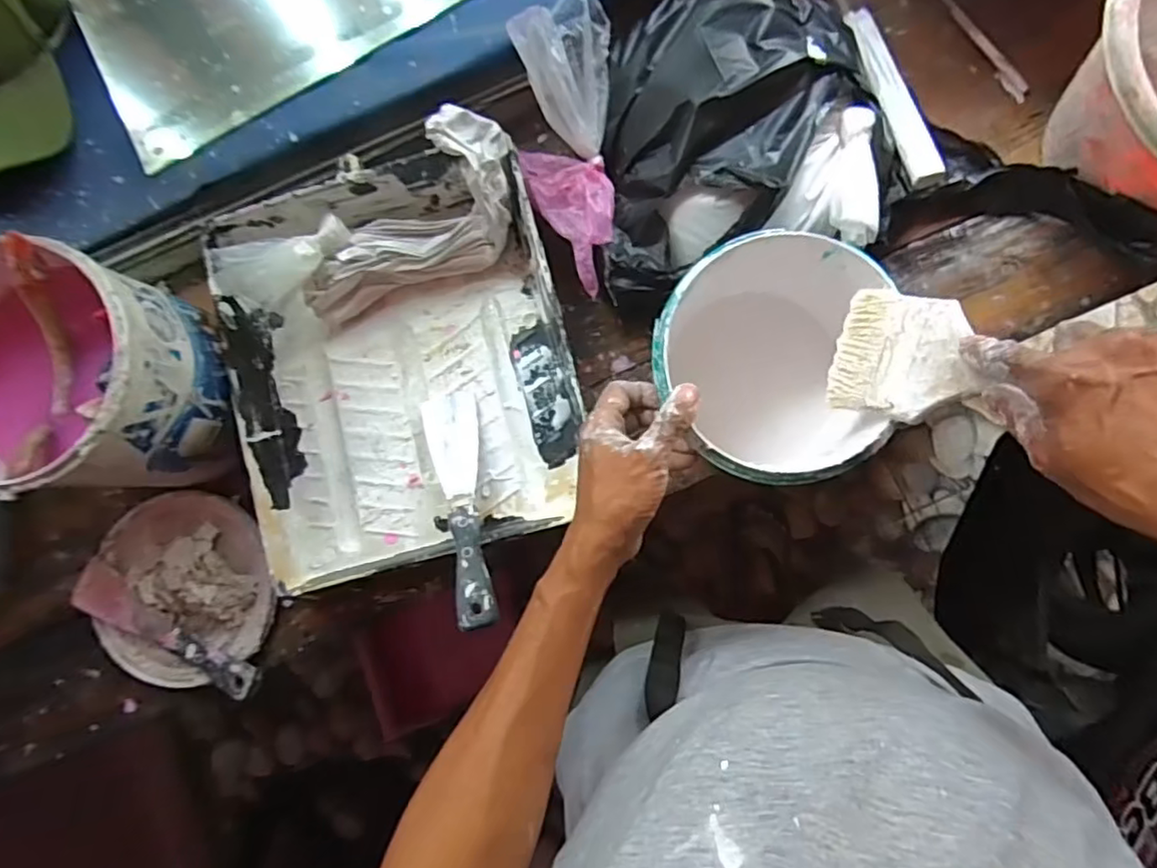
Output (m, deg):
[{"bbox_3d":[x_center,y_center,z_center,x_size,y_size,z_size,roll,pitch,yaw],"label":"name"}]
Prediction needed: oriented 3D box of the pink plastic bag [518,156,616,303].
[{"bbox_3d":[-0.004,-0.207,0.557,0.066,0.050,0.160,-28,69,3],"label":"pink plastic bag"}]

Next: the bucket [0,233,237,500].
[{"bbox_3d":[-0.401,-0.045,0.514,0.184,0.137,0.172,0,86,6],"label":"bucket"}]

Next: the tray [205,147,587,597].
[{"bbox_3d":[-0.156,-0.064,0.577,0.295,0.069,0.346,-16,85,4],"label":"tray"}]

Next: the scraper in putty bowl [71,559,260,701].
[{"bbox_3d":[-0.395,0.183,0.604,0.209,0.027,0.050,21,88,7],"label":"scraper in putty bowl"}]

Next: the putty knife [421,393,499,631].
[{"bbox_3d":[-0.098,0.056,0.530,0.045,0.014,0.208,-16,61,4],"label":"putty knife"}]

